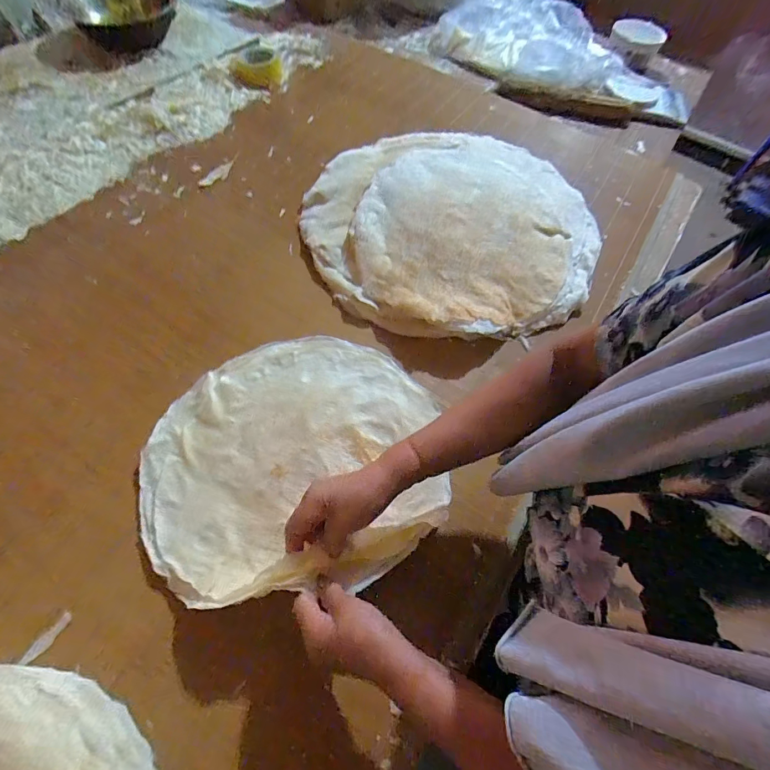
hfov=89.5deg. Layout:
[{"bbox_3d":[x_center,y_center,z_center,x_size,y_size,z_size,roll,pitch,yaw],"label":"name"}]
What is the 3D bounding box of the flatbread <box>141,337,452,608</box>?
[{"bbox_3d":[-0.110,0.079,0.475,0.357,0.063,0.336,-4,61,-5],"label":"flatbread"}]

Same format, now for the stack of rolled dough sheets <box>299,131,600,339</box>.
[{"bbox_3d":[0.117,-0.295,0.682,0.509,0.073,0.486,22,63,8],"label":"stack of rolled dough sheets"}]

